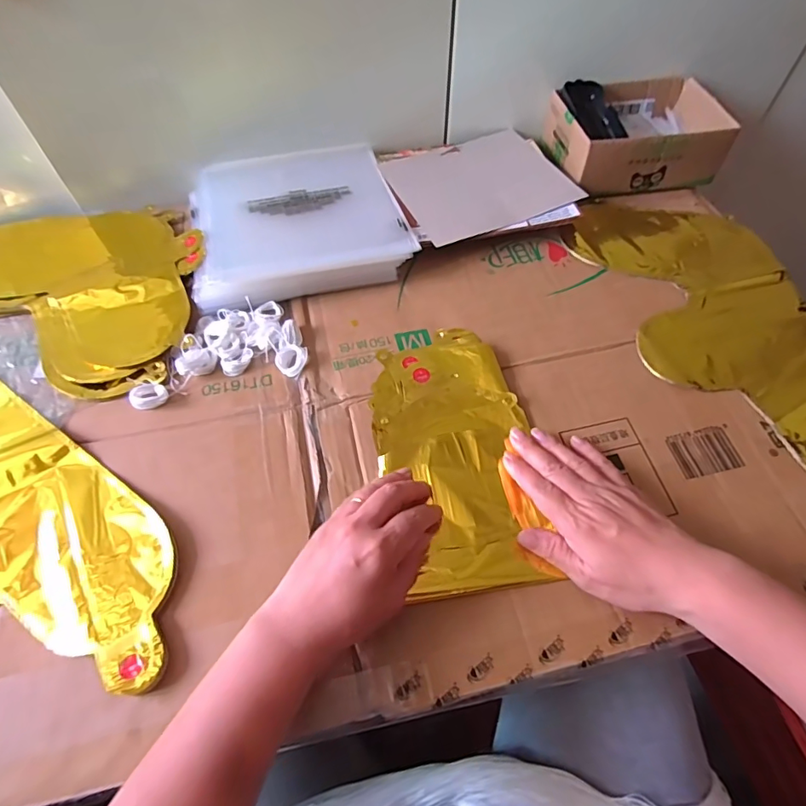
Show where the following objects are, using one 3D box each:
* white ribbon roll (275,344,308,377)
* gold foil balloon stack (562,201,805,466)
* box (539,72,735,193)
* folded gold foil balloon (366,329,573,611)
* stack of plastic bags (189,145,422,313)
[{"bbox_3d":[-0.104,-0.039,0.463,0.029,0.011,0.029,0,59,0],"label":"white ribbon roll"},{"bbox_3d":[0.328,-0.064,0.479,0.198,0.008,0.419,-12,60,-7],"label":"gold foil balloon stack"},{"bbox_3d":[0.279,-0.327,0.603,0.185,0.066,0.142,-7,59,-4],"label":"box"},{"bbox_3d":[0.041,0.037,0.420,0.123,0.009,0.232,-7,61,-4],"label":"folded gold foil balloon"},{"bbox_3d":[-0.120,-0.208,0.555,0.222,0.029,0.227,-15,60,-9],"label":"stack of plastic bags"}]

